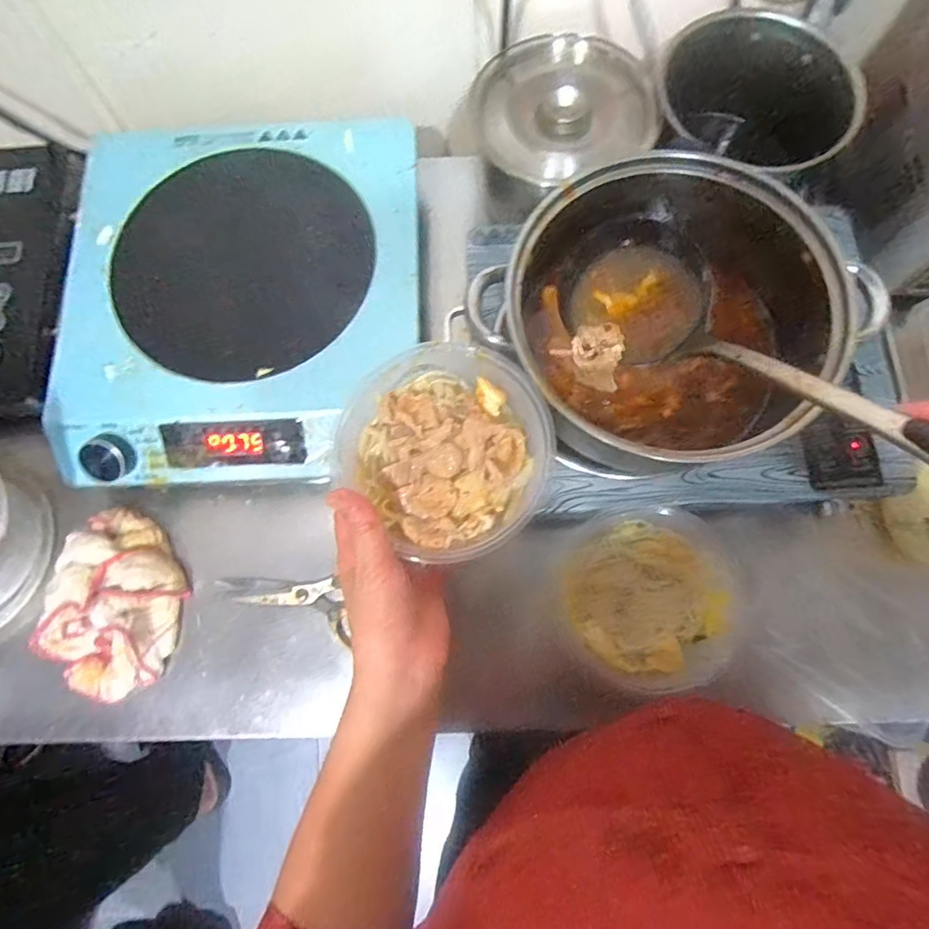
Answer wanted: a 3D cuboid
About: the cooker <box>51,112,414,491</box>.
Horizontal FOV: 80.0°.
[{"bbox_3d":[-0.203,-0.163,0.534,0.321,0.062,0.353,-2,74,1],"label":"cooker"}]

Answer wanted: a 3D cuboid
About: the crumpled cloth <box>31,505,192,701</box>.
[{"bbox_3d":[-0.309,0.123,0.487,0.109,0.041,0.155,14,75,6],"label":"crumpled cloth"}]

